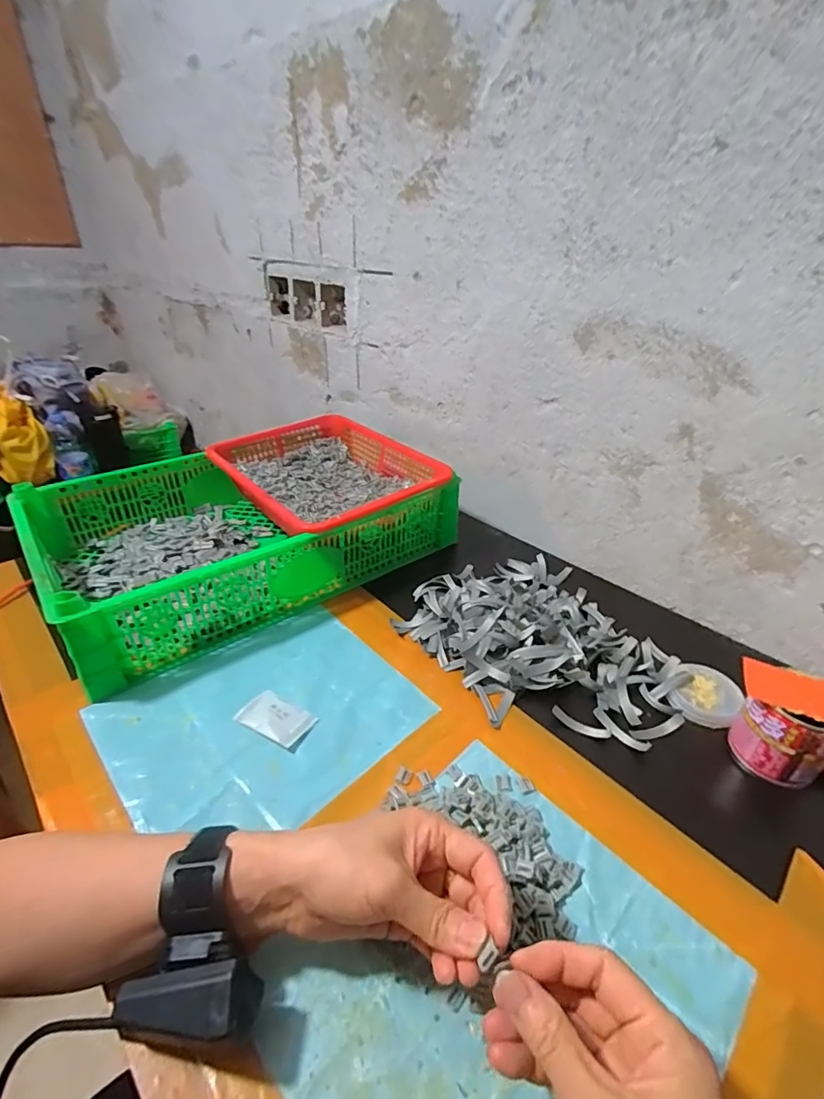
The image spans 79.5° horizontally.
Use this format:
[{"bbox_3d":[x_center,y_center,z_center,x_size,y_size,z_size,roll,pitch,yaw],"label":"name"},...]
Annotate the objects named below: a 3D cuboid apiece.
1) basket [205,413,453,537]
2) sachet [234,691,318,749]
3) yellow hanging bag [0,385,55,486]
[{"bbox_3d":[-0.117,-0.101,0.695,0.245,0.064,0.302,-24,40,-34],"label":"basket"},{"bbox_3d":[-0.121,0.149,0.439,0.063,0.008,0.037,18,36,23],"label":"sachet"},{"bbox_3d":[-0.968,-0.324,1.164,0.115,0.123,0.390,-32,83,-41],"label":"yellow hanging bag"}]

